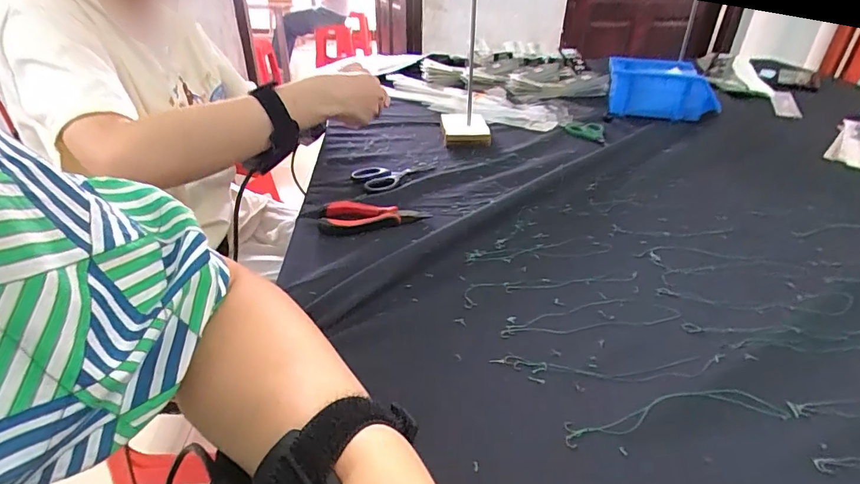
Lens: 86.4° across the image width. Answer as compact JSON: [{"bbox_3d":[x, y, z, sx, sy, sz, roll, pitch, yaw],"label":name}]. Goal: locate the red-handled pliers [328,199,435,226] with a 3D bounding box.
[{"bbox_3d":[-0.055,-0.031,0.492,0.107,0.016,0.039,-8,34,-13],"label":"red-handled pliers"}]

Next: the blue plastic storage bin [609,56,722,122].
[{"bbox_3d":[0.407,-0.265,0.799,0.183,0.083,0.097,10,34,13],"label":"blue plastic storage bin"}]

